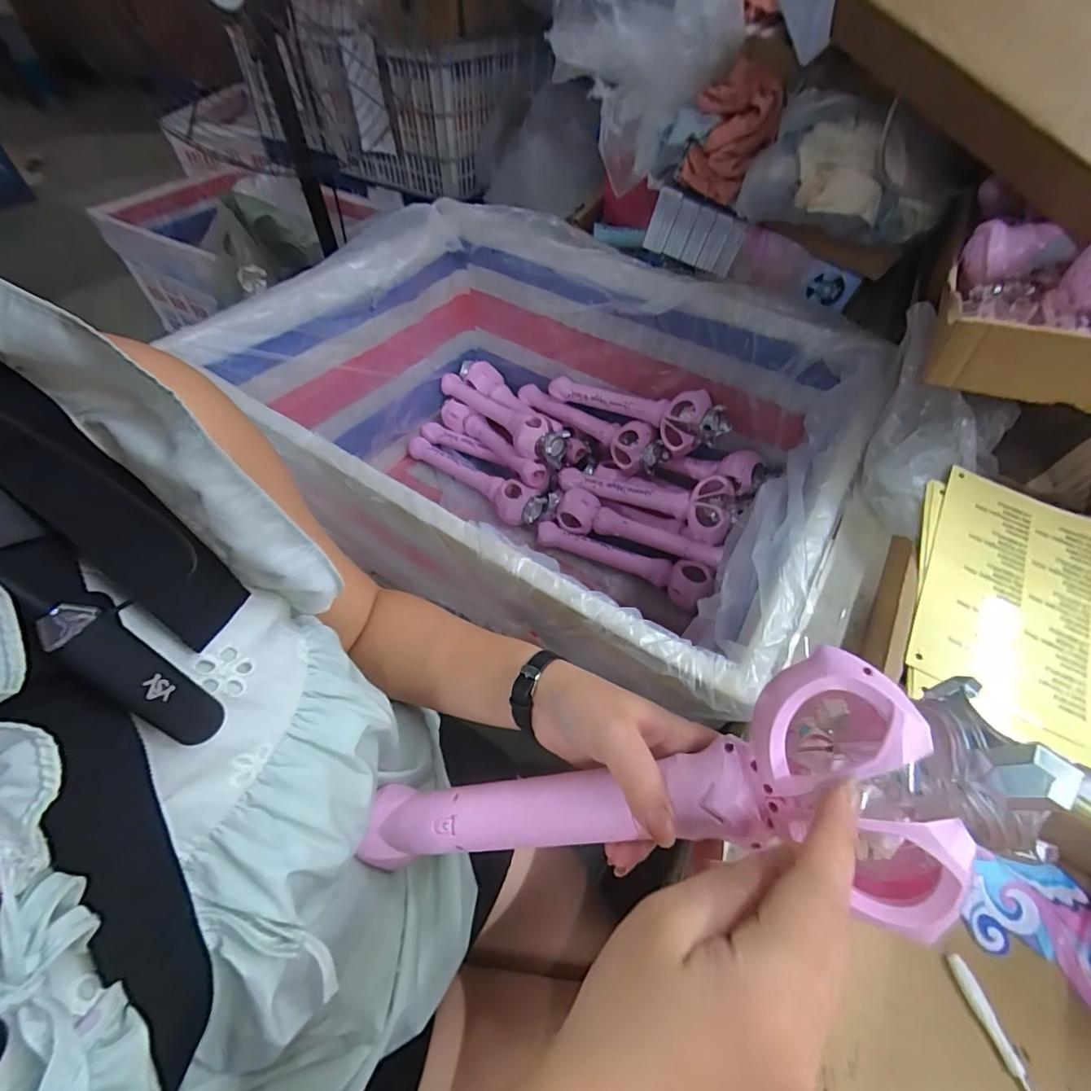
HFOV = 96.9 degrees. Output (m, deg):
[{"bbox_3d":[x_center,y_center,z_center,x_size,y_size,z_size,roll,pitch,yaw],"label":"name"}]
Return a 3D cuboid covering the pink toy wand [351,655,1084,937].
[{"bbox_3d":[0.042,0.137,0.258,0.342,0.049,0.094,-21,47,27],"label":"pink toy wand"}]

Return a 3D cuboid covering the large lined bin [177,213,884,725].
[{"bbox_3d":[-0.012,-0.151,0.800,0.835,0.408,0.634,32,58,21],"label":"large lined bin"}]

